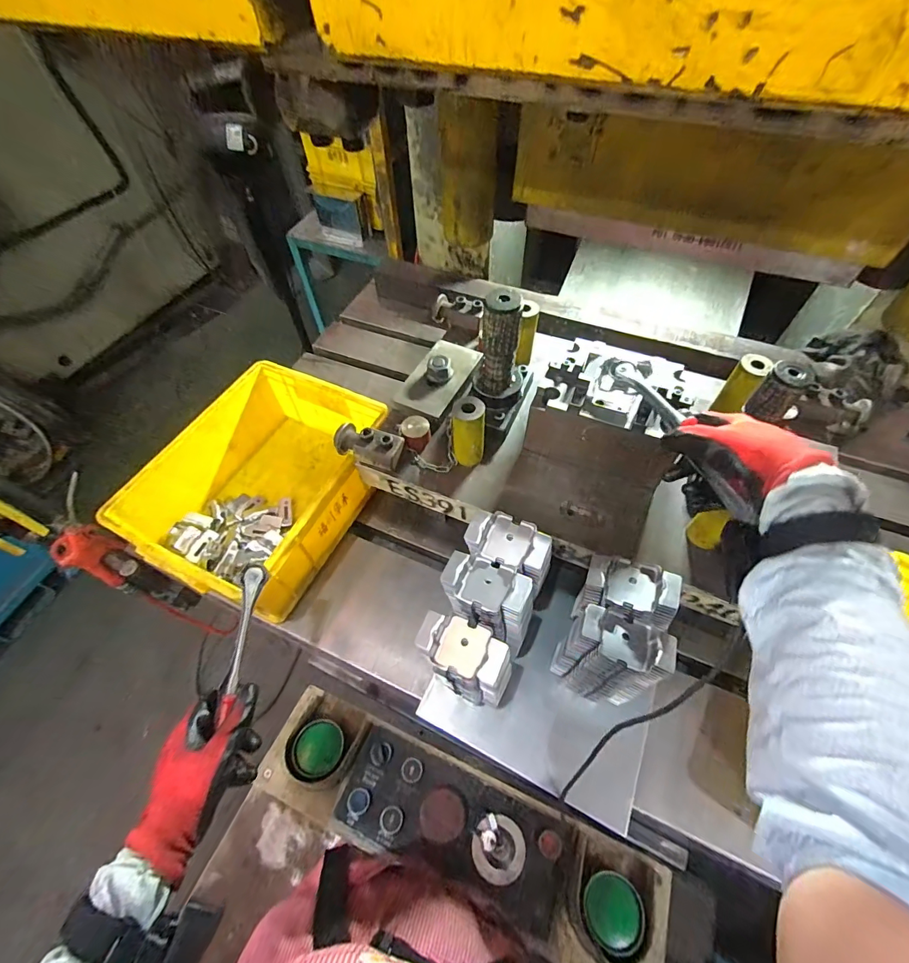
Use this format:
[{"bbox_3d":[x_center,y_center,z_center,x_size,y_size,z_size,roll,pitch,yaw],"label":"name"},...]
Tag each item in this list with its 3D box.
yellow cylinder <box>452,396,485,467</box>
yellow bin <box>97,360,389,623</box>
[{"bbox_3d":[0.018,-0.060,0.558,0.039,0.094,0.042,2,56,3],"label":"yellow cylinder"},{"bbox_3d":[-0.278,0.002,0.658,0.258,0.128,0.345,21,59,15],"label":"yellow bin"}]

